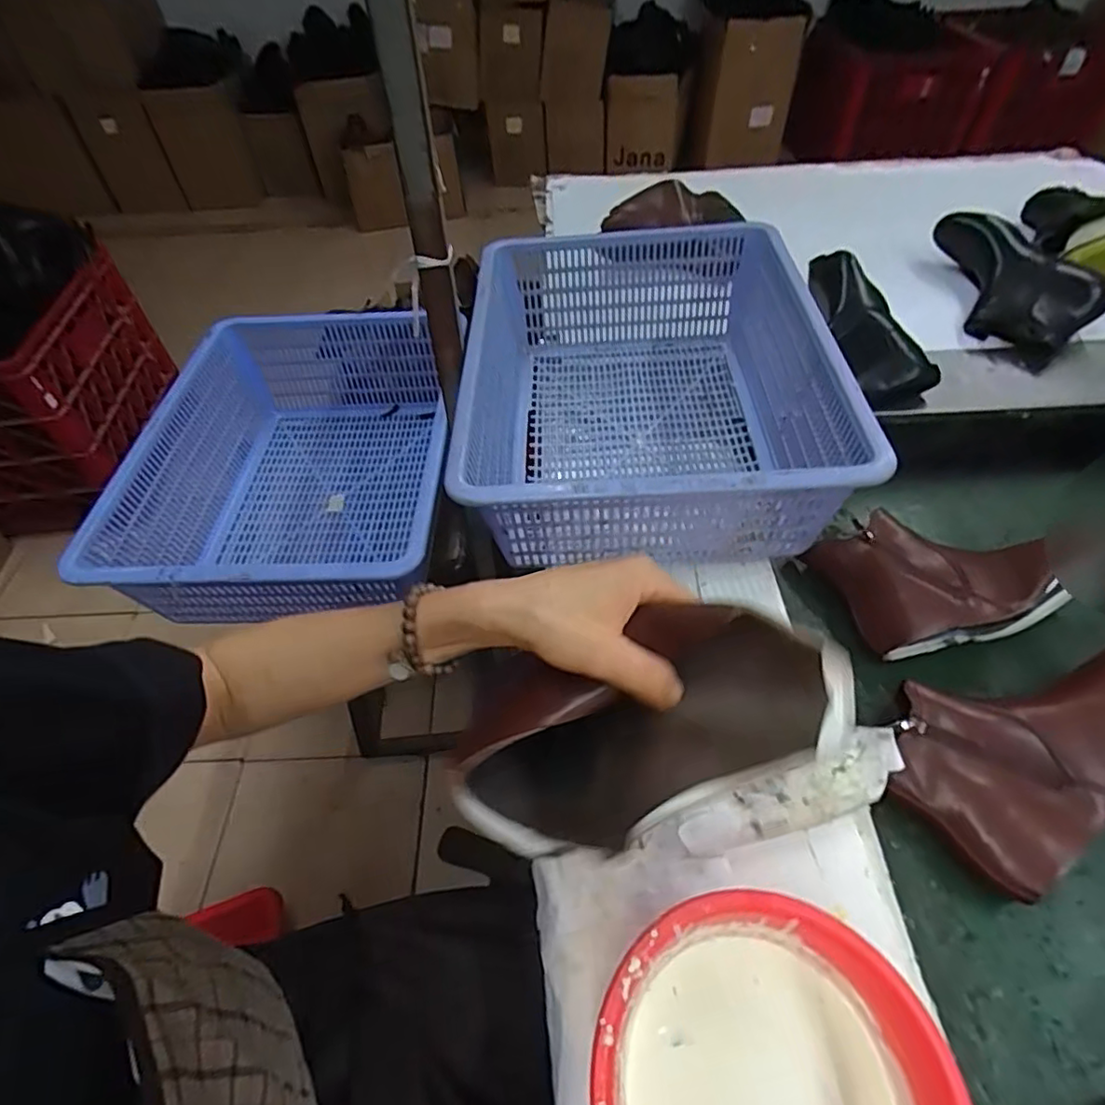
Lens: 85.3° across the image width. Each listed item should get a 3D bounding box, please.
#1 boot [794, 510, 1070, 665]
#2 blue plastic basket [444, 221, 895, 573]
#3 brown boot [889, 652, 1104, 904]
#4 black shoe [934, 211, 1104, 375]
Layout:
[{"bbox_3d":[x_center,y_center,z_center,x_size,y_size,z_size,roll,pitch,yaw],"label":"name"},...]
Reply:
[{"bbox_3d":[0.395,0.014,0.610,0.216,0.089,0.157,-17,52,-10],"label":"boot"},{"bbox_3d":[0.112,-0.185,0.689,0.399,0.162,0.462,-1,51,1],"label":"blue plastic basket"},{"bbox_3d":[0.392,0.147,0.506,0.245,0.076,0.154,-36,58,-23],"label":"brown boot"},{"bbox_3d":[0.652,-0.396,0.884,0.138,0.093,0.262,-28,56,-19],"label":"black shoe"}]

